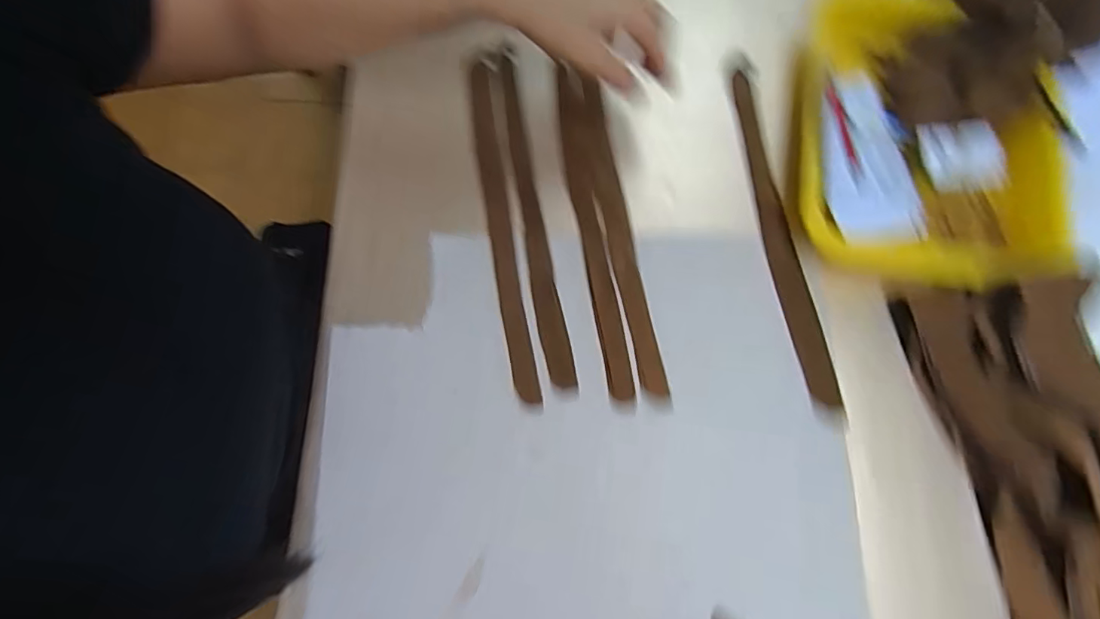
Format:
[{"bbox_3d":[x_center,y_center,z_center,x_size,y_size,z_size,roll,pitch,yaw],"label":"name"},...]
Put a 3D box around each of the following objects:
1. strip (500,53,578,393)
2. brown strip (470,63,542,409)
[{"bbox_3d":[-0.017,-0.083,0.442,0.021,0.010,0.306,-11,77,-3],"label":"strip"},{"bbox_3d":[-0.043,-0.071,0.437,0.022,0.011,0.302,-10,76,-2],"label":"brown strip"}]

